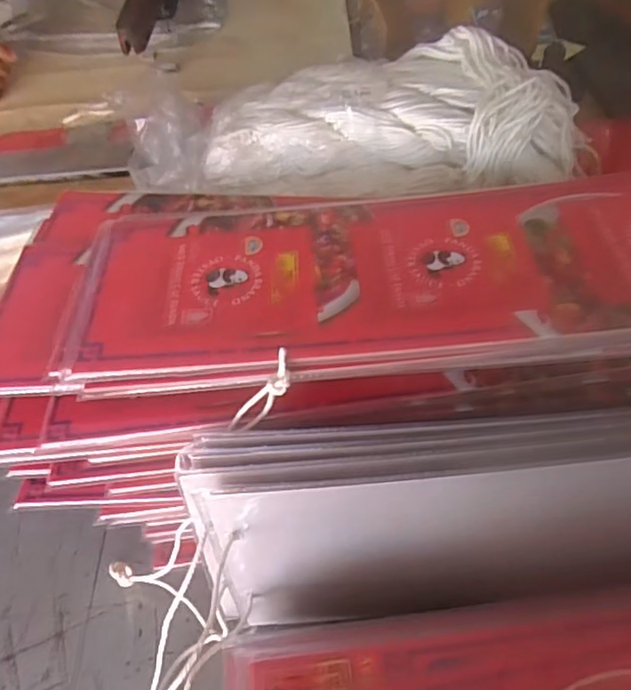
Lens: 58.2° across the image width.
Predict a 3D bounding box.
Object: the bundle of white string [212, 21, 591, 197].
[{"bbox_3d":[0.054,-0.160,0.390,0.244,0.054,0.118,5,51,9],"label":"bundle of white string"}]

